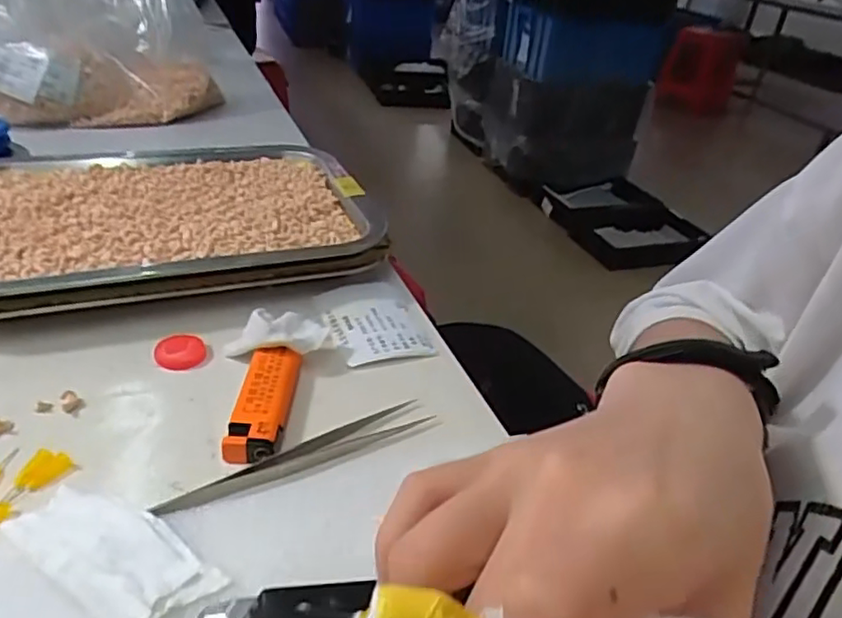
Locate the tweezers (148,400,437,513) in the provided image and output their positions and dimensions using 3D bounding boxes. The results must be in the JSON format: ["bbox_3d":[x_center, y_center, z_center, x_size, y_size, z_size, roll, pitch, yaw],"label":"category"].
[{"bbox_3d":[-0.052,0.063,0.280,0.126,0.008,0.015,-17,40,-31],"label":"tweezers"}]

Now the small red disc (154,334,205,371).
[{"bbox_3d":[-0.127,0.022,0.332,0.025,0.007,0.020,-9,36,-24],"label":"small red disc"}]

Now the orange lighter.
[{"bbox_3d":[-0.074,0.044,0.300,0.025,0.012,0.067,4,33,-4],"label":"orange lighter"}]

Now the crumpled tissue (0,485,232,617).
[{"bbox_3d":[-0.113,0.086,0.226,0.081,0.005,0.036,24,37,25],"label":"crumpled tissue"}]

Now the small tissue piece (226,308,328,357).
[{"bbox_3d":[-0.077,0.014,0.333,0.050,0.023,0.024,4,33,-4],"label":"small tissue piece"}]

